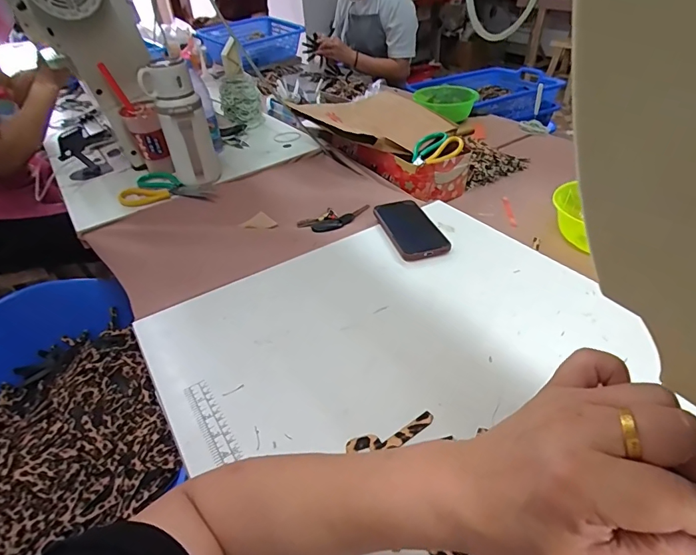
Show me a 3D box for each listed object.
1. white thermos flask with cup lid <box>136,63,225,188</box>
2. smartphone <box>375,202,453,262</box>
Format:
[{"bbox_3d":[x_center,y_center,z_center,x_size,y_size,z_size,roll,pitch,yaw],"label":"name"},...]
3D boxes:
[{"bbox_3d":[-0.299,-0.268,0.794,0.088,0.217,0.066,-18,41,-14],"label":"white thermos flask with cup lid"},{"bbox_3d":[0.099,-0.076,0.690,0.077,0.014,0.155,-14,40,-10],"label":"smartphone"}]

